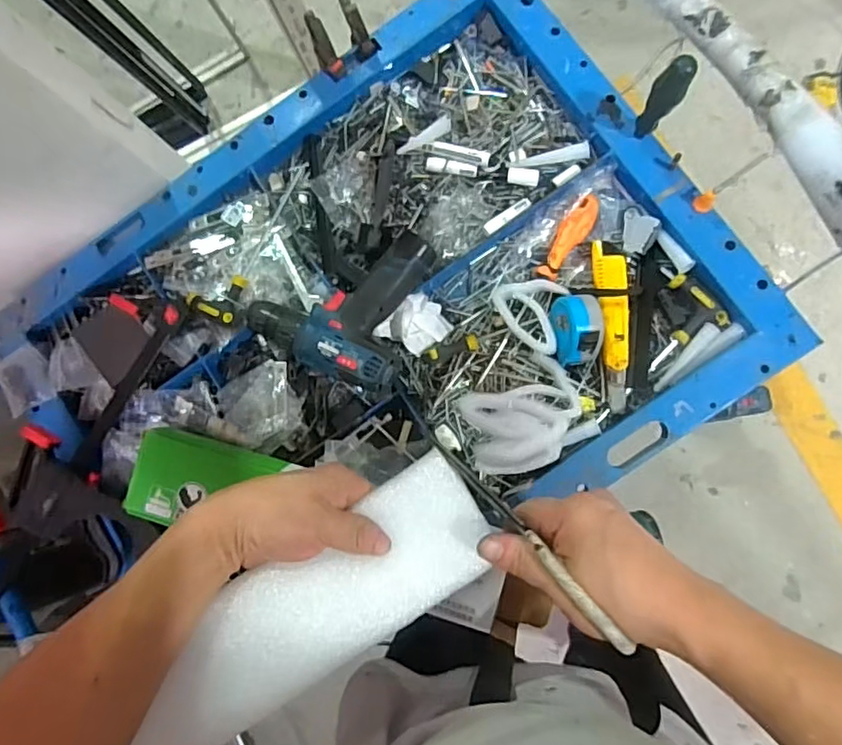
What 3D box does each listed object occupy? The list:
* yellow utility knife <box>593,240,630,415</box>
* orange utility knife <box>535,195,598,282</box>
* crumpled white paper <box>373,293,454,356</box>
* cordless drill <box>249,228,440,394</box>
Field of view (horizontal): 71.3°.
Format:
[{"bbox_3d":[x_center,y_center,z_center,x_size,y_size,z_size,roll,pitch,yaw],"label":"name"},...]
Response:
[{"bbox_3d":[0.216,-0.052,0.652,0.034,0.014,0.189,-4,84,6],"label":"yellow utility knife"},{"bbox_3d":[0.167,-0.152,0.658,0.030,0.014,0.102,33,89,9],"label":"orange utility knife"},{"bbox_3d":[-0.007,-0.051,0.672,0.076,0.041,0.056,-42,81,1],"label":"crumpled white paper"},{"bbox_3d":[-0.091,-0.082,0.657,0.176,0.054,0.168,16,87,8],"label":"cordless drill"}]

